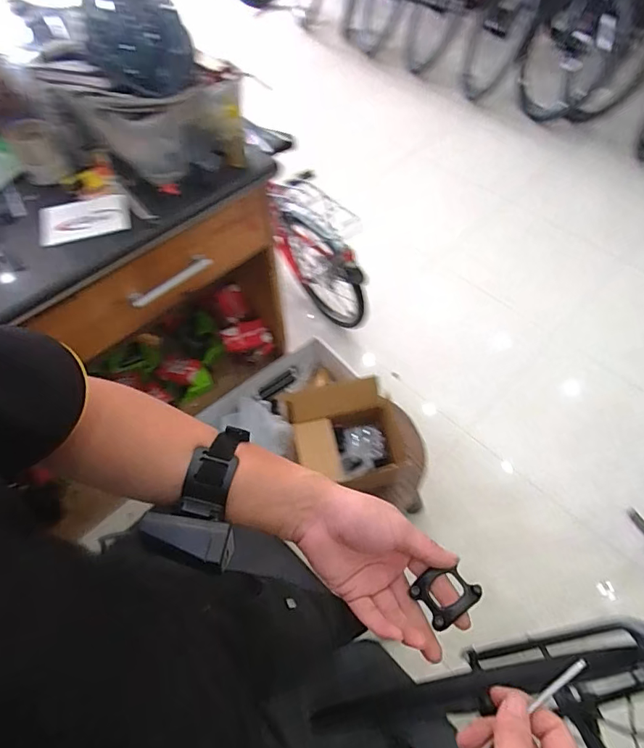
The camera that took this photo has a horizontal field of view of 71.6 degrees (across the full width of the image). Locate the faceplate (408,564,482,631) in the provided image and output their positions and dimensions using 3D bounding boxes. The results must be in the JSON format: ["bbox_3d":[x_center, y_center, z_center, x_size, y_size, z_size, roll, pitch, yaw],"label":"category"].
[{"bbox_3d":[0.102,0.180,0.367,0.047,0.014,0.038,-30,62,-17],"label":"faceplate"}]

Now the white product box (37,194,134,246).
[{"bbox_3d":[-0.452,-0.295,0.848,0.165,0.015,0.097,-14,59,-8],"label":"white product box"}]

